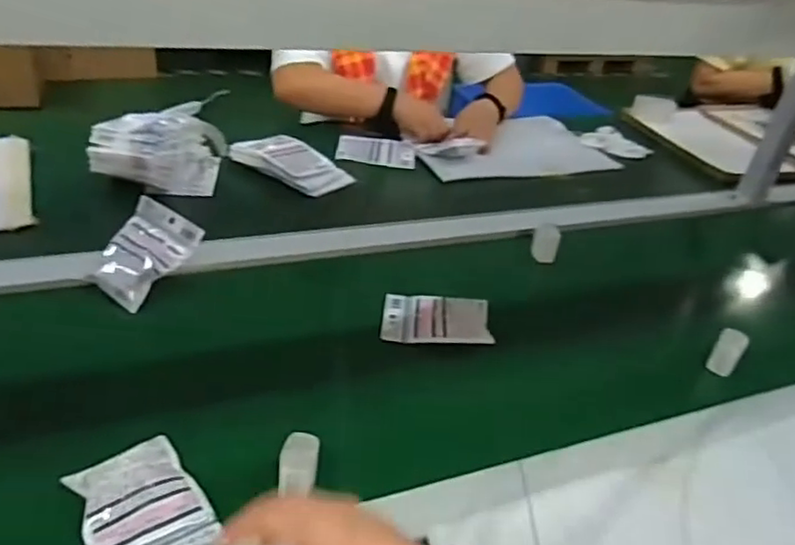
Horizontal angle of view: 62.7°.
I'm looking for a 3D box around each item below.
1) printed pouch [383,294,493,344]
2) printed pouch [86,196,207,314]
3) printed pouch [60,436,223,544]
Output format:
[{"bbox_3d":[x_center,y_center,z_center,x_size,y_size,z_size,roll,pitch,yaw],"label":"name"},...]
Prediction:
[{"bbox_3d":[0.049,0.057,0.834,0.134,0.019,0.096,6,32,0],"label":"printed pouch"},{"bbox_3d":[-0.319,-0.029,0.811,0.096,0.028,0.133,35,68,14],"label":"printed pouch"},{"bbox_3d":[-0.217,0.199,0.554,0.094,0.021,0.124,-19,39,-34],"label":"printed pouch"}]

